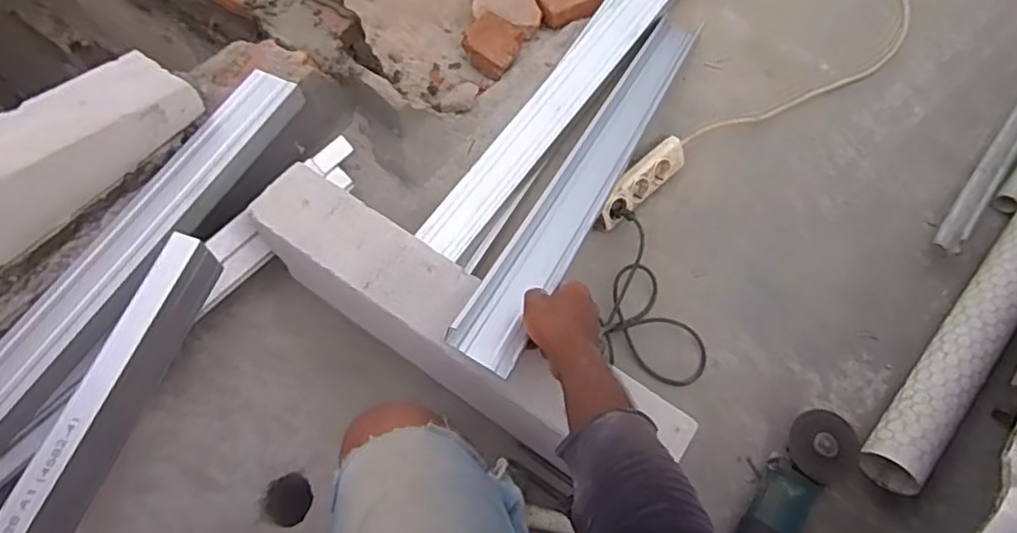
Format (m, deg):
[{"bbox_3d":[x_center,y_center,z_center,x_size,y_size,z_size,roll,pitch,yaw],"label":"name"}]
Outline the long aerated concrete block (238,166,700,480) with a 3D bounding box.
[{"bbox_3d":[-0.066,0.092,0.830,0.588,0.190,0.111,32,69,13],"label":"long aerated concrete block"}]

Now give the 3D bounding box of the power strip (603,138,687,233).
[{"bbox_3d":[0.214,-0.136,1.032,0.187,0.056,0.050,-42,73,-17],"label":"power strip"}]

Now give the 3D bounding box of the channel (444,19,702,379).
[{"bbox_3d":[0.141,-0.169,0.908,0.074,0.035,0.801,25,50,10],"label":"channel"}]

